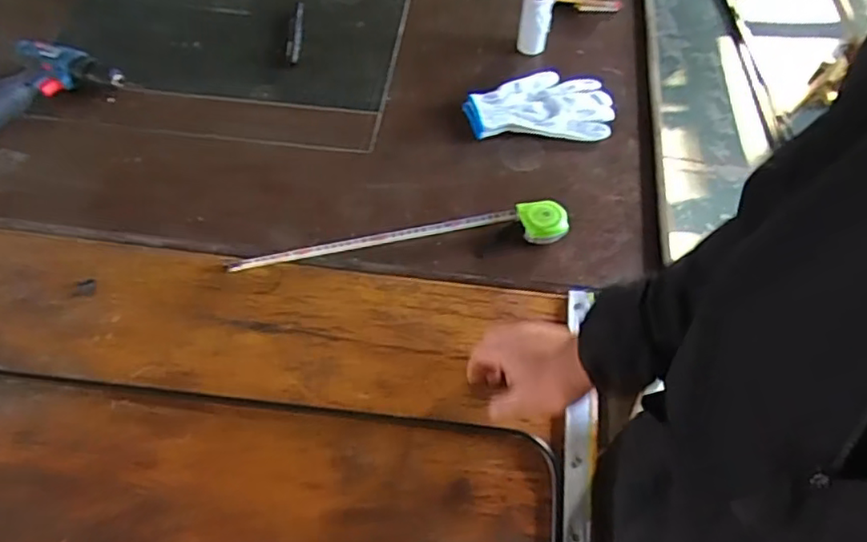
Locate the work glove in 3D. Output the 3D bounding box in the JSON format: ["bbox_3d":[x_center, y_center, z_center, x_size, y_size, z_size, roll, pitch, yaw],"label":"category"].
[{"bbox_3d":[0.158,-0.249,0.902,0.213,0.027,0.111,3,60,3],"label":"work glove"}]

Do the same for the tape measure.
[{"bbox_3d":[-0.044,-0.041,0.776,0.435,0.032,0.053,-7,60,-3],"label":"tape measure"}]

